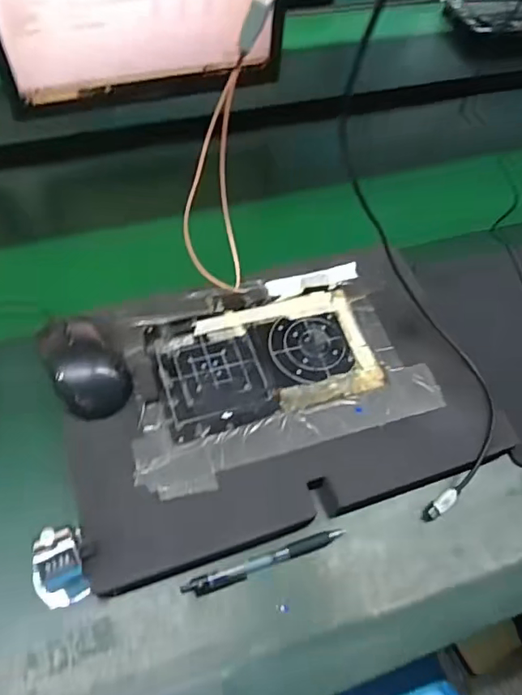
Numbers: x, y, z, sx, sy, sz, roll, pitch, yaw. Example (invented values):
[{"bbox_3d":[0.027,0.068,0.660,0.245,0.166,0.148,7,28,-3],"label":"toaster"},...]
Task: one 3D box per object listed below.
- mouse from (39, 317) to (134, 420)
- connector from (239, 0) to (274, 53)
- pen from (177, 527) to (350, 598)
[{"bbox_3d":[-0.161,0.013,0.474,0.061,0.034,0.101,-24,61,-19],"label":"mouse"},{"bbox_3d":[-0.003,-0.245,0.380,0.015,0.061,0.014,21,52,-18],"label":"connector"},{"bbox_3d":[0.005,0.177,0.427,0.139,0.007,0.013,-15,59,-14],"label":"pen"}]

